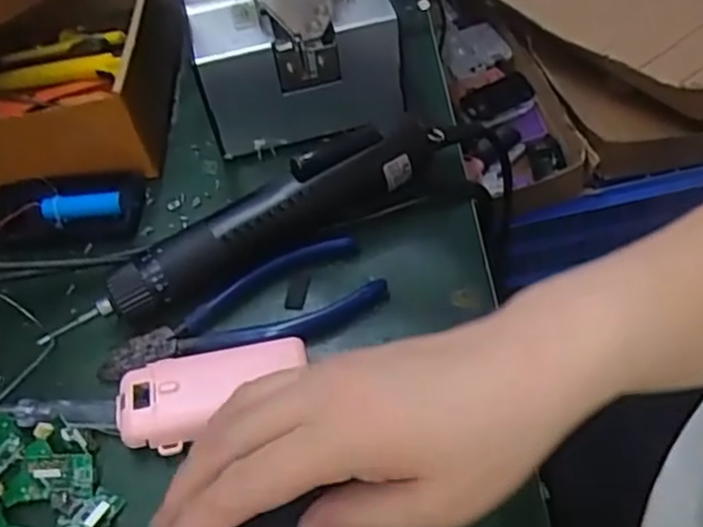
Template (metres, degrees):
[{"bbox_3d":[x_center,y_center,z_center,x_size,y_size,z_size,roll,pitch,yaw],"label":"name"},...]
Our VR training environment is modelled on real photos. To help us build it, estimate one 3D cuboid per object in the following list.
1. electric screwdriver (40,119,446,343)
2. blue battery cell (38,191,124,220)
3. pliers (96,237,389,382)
[{"bbox_3d":[-0.051,-0.023,0.396,0.229,0.055,0.031,-26,51,-12],"label":"electric screwdriver"},{"bbox_3d":[-0.167,-0.035,0.445,0.050,0.014,0.015,-8,50,3],"label":"blue battery cell"},{"bbox_3d":[-0.057,0.031,0.379,0.149,0.016,0.050,-26,51,-12],"label":"pliers"}]

